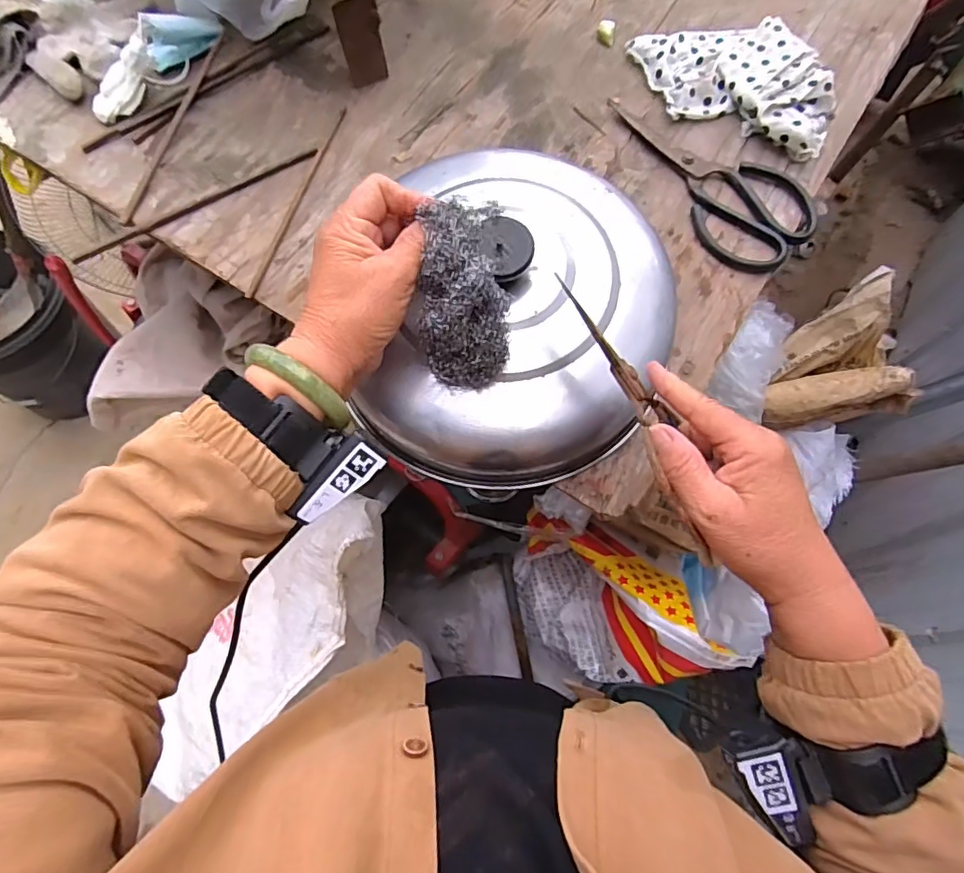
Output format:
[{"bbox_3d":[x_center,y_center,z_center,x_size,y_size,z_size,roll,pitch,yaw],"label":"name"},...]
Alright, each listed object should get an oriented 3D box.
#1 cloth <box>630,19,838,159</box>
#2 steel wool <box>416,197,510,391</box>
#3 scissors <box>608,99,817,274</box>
[{"bbox_3d":[0.251,-0.364,0.554,0.205,0.038,0.128,27,69,9],"label":"cloth"},{"bbox_3d":[-0.011,-0.085,0.350,0.054,0.041,0.118,-7,111,-4],"label":"steel wool"},{"bbox_3d":[0.227,-0.258,0.539,0.106,0.022,0.232,-22,70,-11],"label":"scissors"}]

